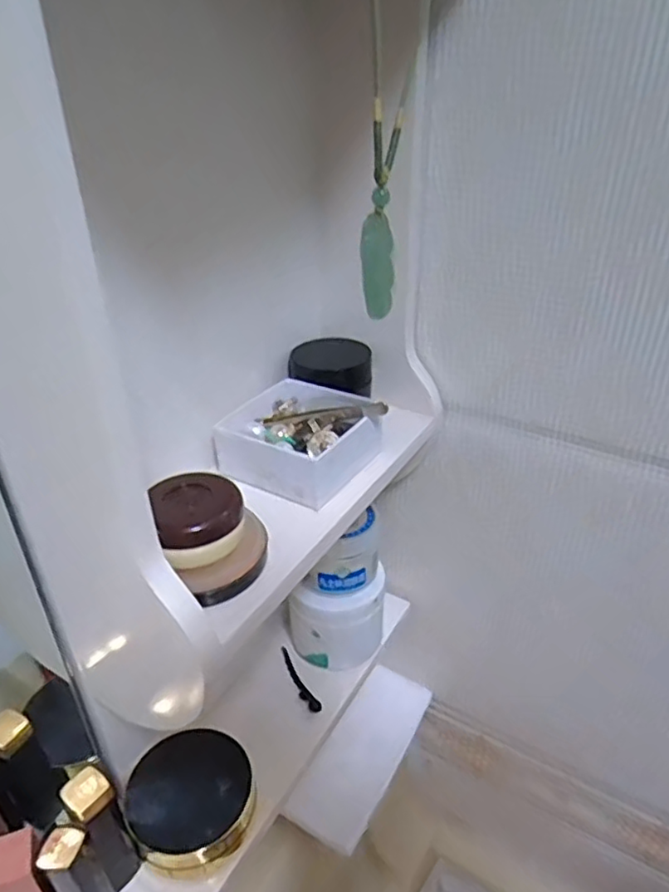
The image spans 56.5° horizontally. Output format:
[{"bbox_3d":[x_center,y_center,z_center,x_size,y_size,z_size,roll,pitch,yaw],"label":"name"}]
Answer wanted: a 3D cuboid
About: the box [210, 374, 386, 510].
[{"bbox_3d":[-0.019,-0.005,0.348,0.076,0.031,0.068,18,37,27],"label":"box"}]

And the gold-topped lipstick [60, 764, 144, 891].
[{"bbox_3d":[-0.120,0.202,0.326,0.022,0.086,0.020,-24,39,-32],"label":"gold-topped lipstick"}]

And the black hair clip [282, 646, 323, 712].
[{"bbox_3d":[-0.026,0.168,0.447,0.009,0.006,0.060,-17,36,-24],"label":"black hair clip"}]

